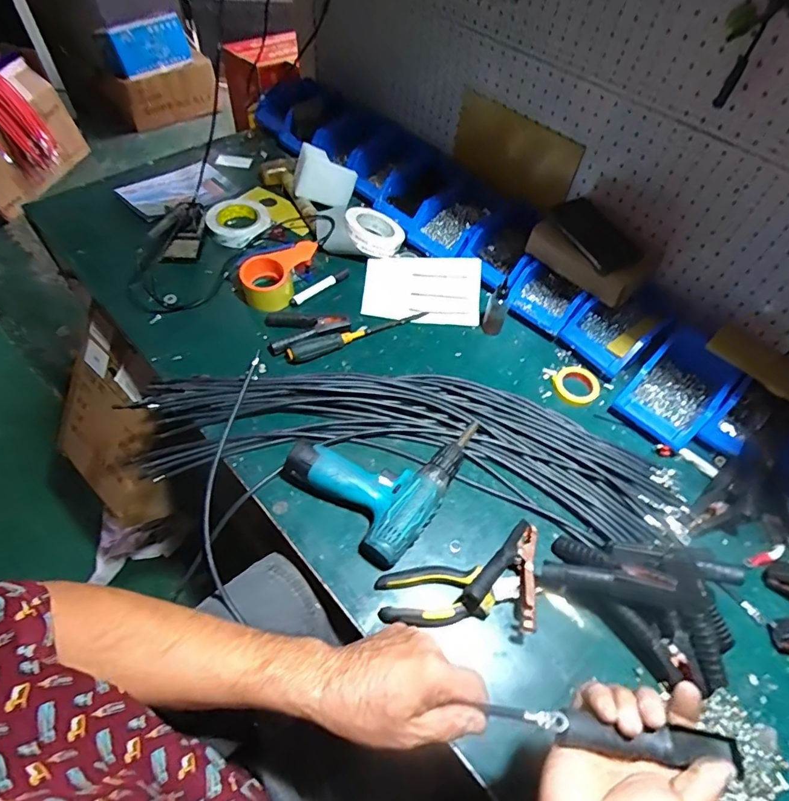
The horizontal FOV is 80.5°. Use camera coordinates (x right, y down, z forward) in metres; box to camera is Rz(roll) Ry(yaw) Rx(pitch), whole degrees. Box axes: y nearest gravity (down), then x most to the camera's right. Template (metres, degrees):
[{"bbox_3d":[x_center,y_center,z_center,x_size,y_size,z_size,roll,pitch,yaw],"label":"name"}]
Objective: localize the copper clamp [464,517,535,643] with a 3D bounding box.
[{"bbox_3d":[0.149,0.211,0.573,0.082,0.050,0.129,31,59,15],"label":"copper clamp"}]

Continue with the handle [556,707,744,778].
[{"bbox_3d":[0.195,0.256,0.349,0.144,0.022,0.025,13,55,-9],"label":"handle"}]

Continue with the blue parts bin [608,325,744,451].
[{"bbox_3d":[0.442,-0.020,0.728,0.175,0.075,0.116,-38,67,-26],"label":"blue parts bin"}]

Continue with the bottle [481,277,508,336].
[{"bbox_3d":[0.177,-0.158,0.790,0.037,0.097,0.028,19,56,8],"label":"bottle"}]

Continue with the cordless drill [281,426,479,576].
[{"bbox_3d":[0.000,0.077,0.640,0.191,0.047,0.239,39,61,20],"label":"cordless drill"}]

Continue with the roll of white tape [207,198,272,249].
[{"bbox_3d":[-0.307,-0.355,0.925,0.116,0.033,0.133,-19,60,-17],"label":"roll of white tape"}]

